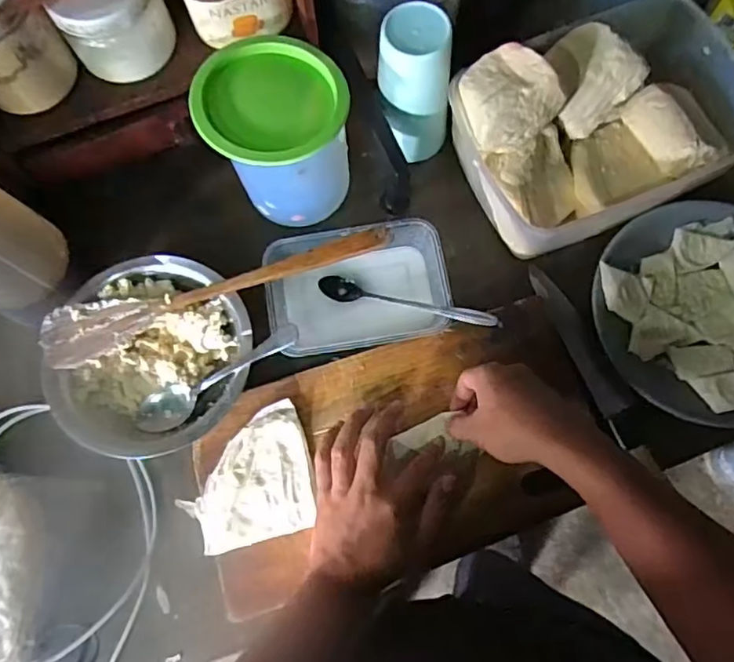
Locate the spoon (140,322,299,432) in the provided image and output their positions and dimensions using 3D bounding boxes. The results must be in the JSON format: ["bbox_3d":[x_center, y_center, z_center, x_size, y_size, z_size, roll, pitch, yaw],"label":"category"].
[{"bbox_3d":[-0.136,0.044,0.541,0.165,0.032,0.039,-26,75,-5],"label":"spoon"}]

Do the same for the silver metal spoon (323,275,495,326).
[{"bbox_3d":[0.037,-0.027,0.571,0.175,0.023,0.023,14,77,21],"label":"silver metal spoon"}]

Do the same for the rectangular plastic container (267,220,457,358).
[{"bbox_3d":[-0.010,-0.045,0.577,0.169,0.057,0.119,-11,74,-1],"label":"rectangular plastic container"}]

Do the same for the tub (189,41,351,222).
[{"bbox_3d":[-0.079,-0.178,0.549,0.121,0.139,0.114,-1,74,2],"label":"tub"}]

